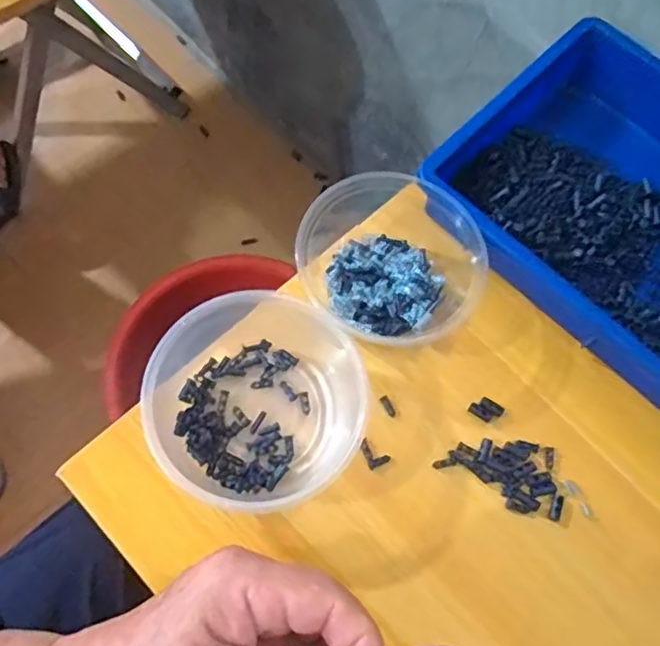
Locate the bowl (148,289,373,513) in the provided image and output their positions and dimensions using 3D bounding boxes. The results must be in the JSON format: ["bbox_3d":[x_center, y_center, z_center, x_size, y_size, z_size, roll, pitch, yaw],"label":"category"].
[{"bbox_3d":[-0.051,0.056,0.432,0.139,0.060,0.136,2,71,-7],"label":"bowl"}]

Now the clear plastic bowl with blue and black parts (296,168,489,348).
[{"bbox_3d":[0.048,-0.052,0.474,0.118,0.052,0.122,2,71,-7],"label":"clear plastic bowl with blue and black parts"}]

